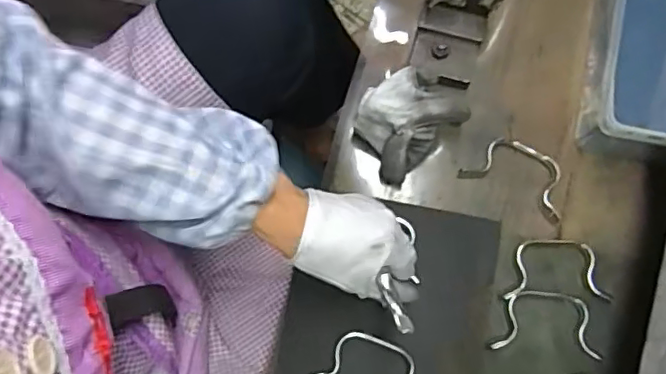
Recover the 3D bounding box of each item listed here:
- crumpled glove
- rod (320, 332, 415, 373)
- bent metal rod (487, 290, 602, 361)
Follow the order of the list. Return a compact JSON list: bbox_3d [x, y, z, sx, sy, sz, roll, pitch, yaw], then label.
[{"bbox_3d":[0.063,-0.061,0.535,0.094,0.070,0.082,-44,82,-8],"label":"crumpled glove"},{"bbox_3d":[0.036,0.159,0.501,0.094,0.010,0.053,23,80,4],"label":"rod"},{"bbox_3d":[0.189,0.120,0.514,0.091,0.012,0.053,6,73,0],"label":"bent metal rod"}]

